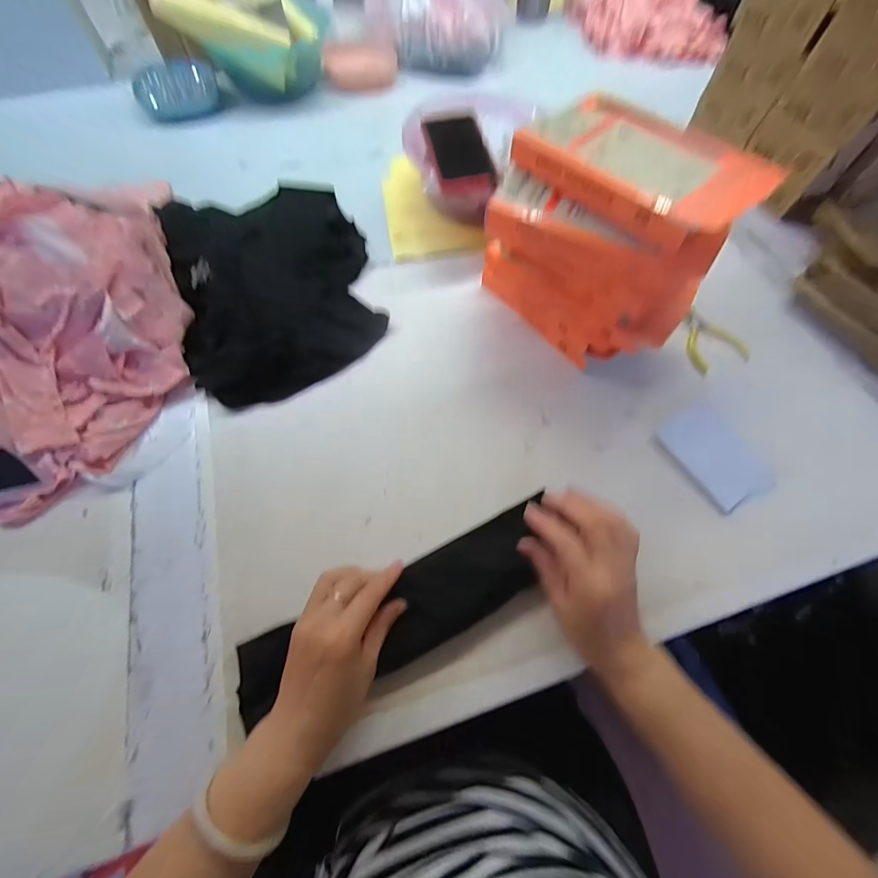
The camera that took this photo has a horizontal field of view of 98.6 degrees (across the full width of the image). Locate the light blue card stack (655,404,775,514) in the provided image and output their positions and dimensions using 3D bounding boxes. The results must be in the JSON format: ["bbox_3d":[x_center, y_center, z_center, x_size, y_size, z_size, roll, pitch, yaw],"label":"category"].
[{"bbox_3d":[0.313,0.018,0.431,0.085,0.009,0.115,-28,70,-14],"label":"light blue card stack"}]

